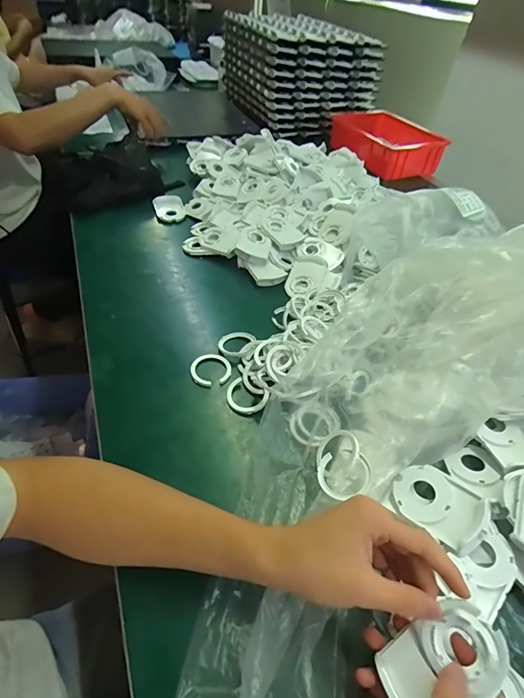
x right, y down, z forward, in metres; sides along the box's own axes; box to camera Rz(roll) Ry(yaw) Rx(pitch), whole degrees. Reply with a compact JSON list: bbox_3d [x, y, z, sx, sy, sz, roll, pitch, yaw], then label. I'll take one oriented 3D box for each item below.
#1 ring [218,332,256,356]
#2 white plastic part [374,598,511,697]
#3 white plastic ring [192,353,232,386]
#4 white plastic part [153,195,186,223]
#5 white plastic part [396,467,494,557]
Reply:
[{"bbox_3d":[-0.033,-0.008,0.516,0.049,0.007,0.046,-5,41,5],"label":"ring"},{"bbox_3d":[0.125,0.211,0.253,0.082,0.030,0.052,-20,51,-24],"label":"white plastic part"},{"bbox_3d":[-0.066,0.026,0.484,0.051,0.006,0.047,3,46,-3],"label":"white plastic ring"},{"bbox_3d":[-0.192,-0.292,0.776,0.060,0.020,0.070,-9,48,-15],"label":"white plastic part"},{"bbox_3d":[0.171,0.143,0.354,0.082,0.023,0.055,37,53,26],"label":"white plastic part"}]

